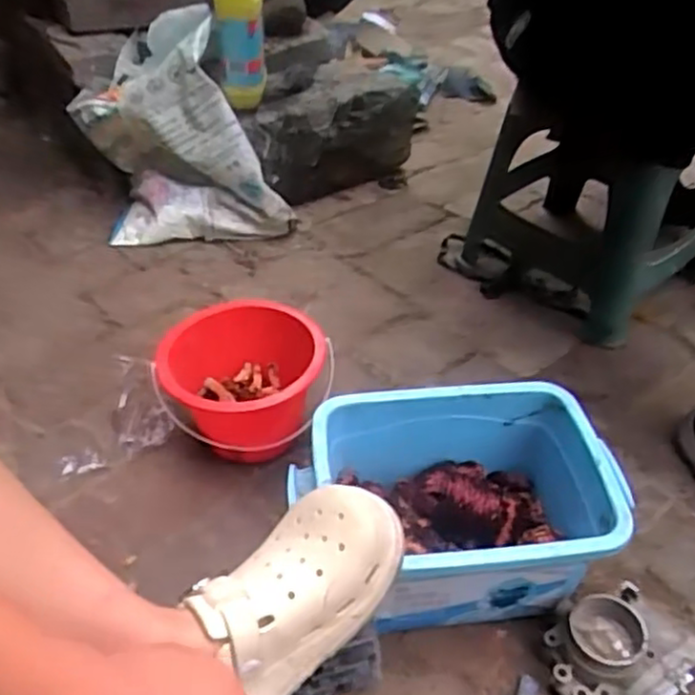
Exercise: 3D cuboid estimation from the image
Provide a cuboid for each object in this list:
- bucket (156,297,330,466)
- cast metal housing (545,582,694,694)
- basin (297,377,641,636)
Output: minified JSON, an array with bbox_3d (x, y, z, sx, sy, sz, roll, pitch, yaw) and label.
[{"bbox_3d":[-0.118,0.049,0.832,0.186,0.126,0.165,-6,41,-7],"label":"bucket"},{"bbox_3d":[0.241,0.274,0.651,0.124,0.061,0.107,-23,46,-21],"label":"cast metal housing"},{"bbox_3d":[0.100,0.161,0.697,0.300,0.157,0.191,-5,42,-3],"label":"basin"}]

